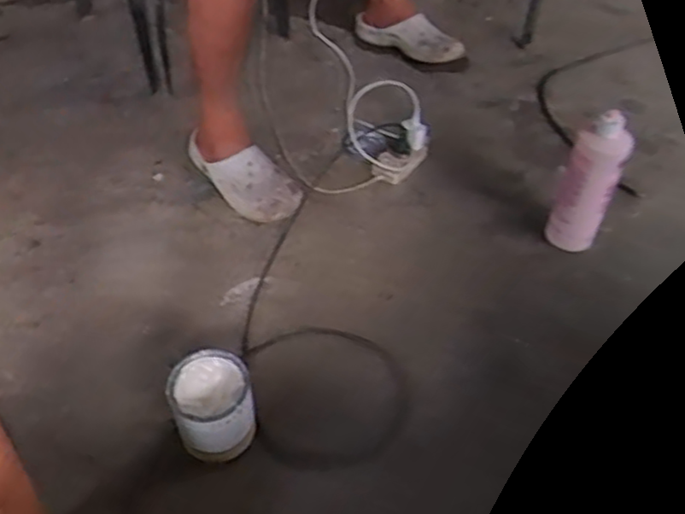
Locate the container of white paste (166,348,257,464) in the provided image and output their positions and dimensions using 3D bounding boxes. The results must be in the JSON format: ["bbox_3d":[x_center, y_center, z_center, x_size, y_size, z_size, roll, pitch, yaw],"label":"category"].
[{"bbox_3d":[-0.165,0.195,0.867,0.100,0.124,0.112,-16,51,-16],"label":"container of white paste"}]

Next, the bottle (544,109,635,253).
[{"bbox_3d":[0.403,-0.118,1.119,0.093,0.248,0.085,24,52,15],"label":"bottle"}]

